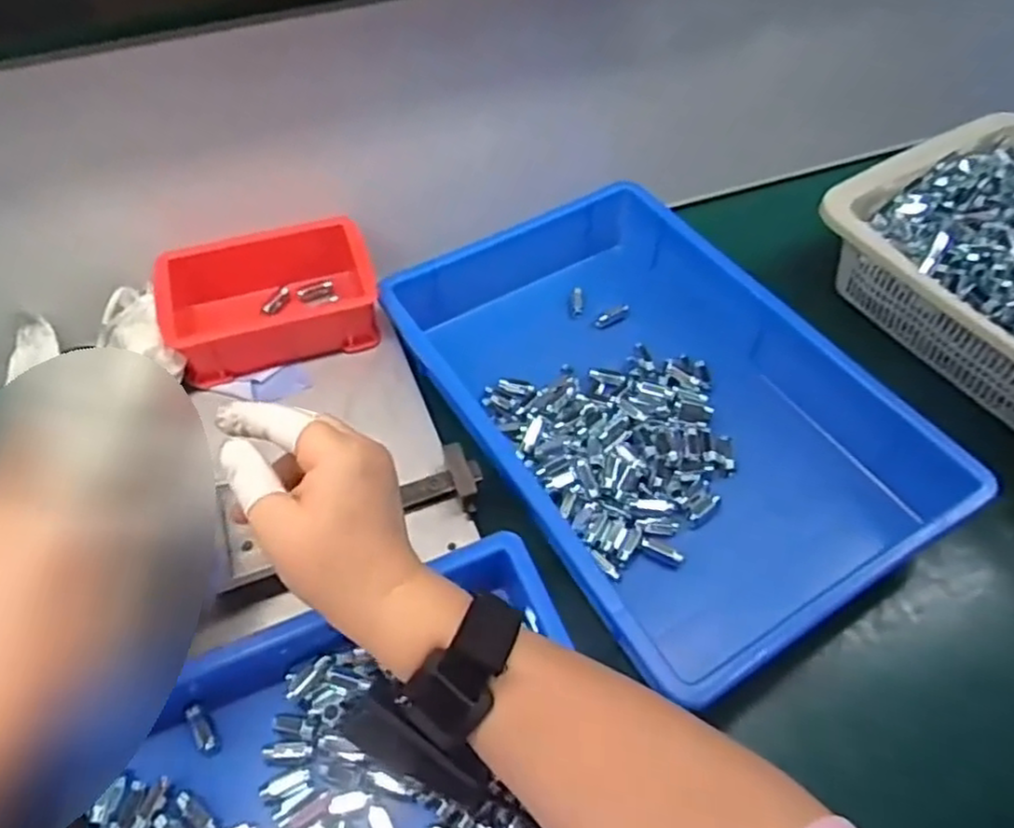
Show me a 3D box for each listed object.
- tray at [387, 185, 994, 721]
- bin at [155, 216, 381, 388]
[{"bbox_3d":[0.100,-0.010,0.503,0.243,0.075,0.359,-26,57,-17],"label":"tray"},{"bbox_3d":[-0.176,-0.085,0.539,0.150,0.059,0.096,-18,55,-12],"label":"bin"}]

